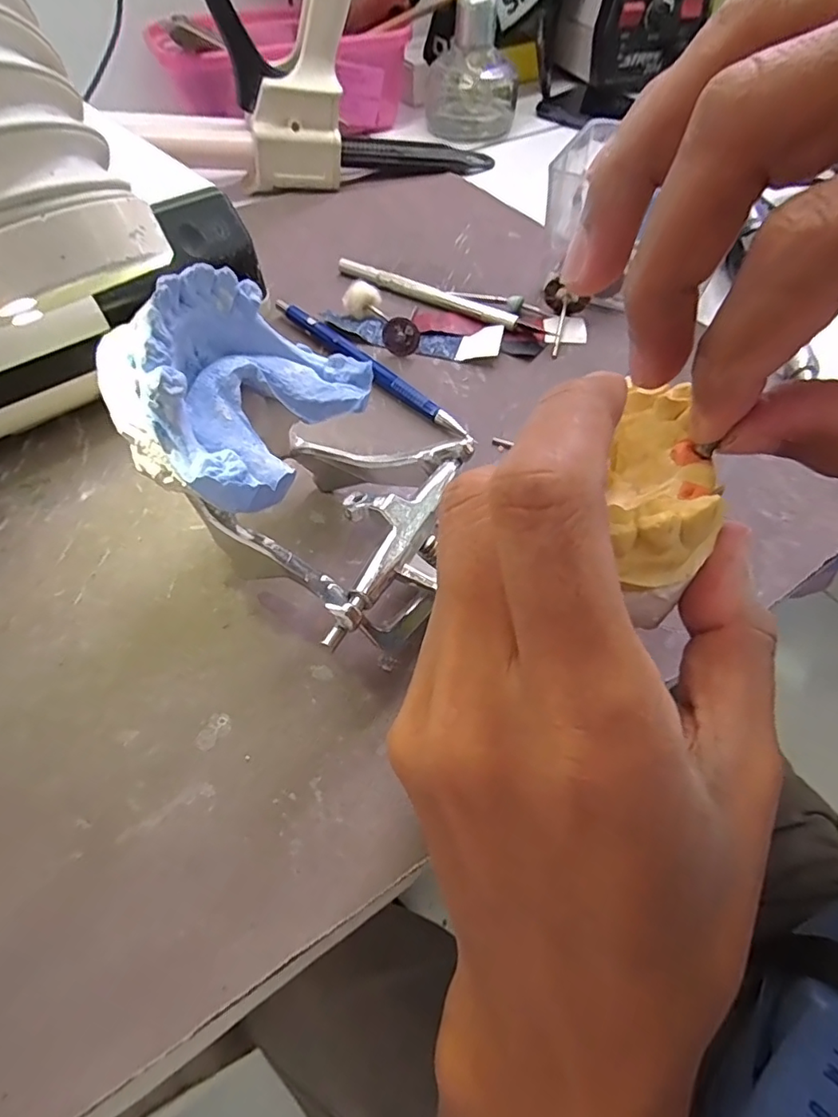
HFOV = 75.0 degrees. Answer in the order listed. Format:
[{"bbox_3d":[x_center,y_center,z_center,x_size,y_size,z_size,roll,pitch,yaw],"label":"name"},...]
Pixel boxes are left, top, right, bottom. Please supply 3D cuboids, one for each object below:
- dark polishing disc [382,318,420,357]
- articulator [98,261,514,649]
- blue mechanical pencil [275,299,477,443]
[{"bbox_3d":[-0.009,-0.110,0.273,0.018,0.018,0.005,12,56,8],"label":"dark polishing disc"},{"bbox_3d":[-0.033,-0.032,0.175,0.104,0.088,0.083,26,59,17],"label":"articulator"},{"bbox_3d":[-0.027,-0.095,0.268,0.008,0.010,0.137,-39,63,-24],"label":"blue mechanical pencil"}]

